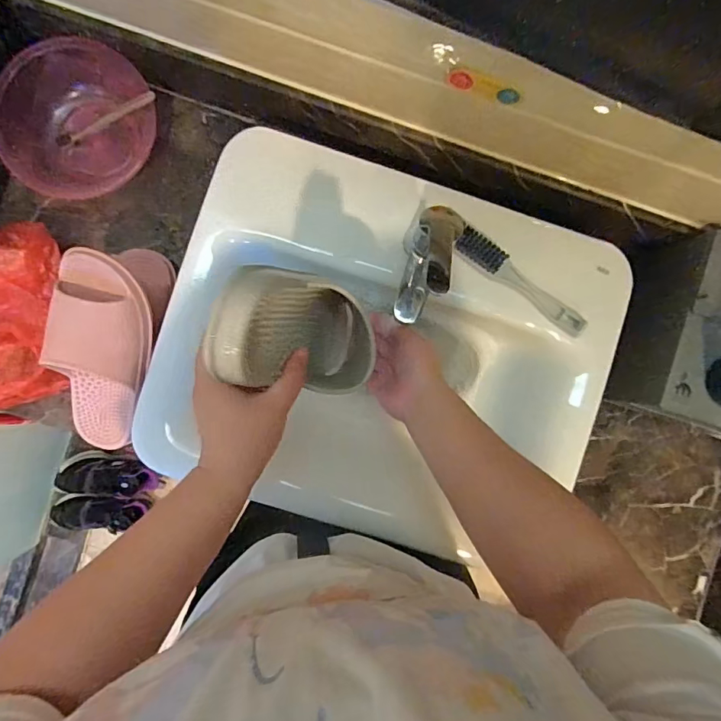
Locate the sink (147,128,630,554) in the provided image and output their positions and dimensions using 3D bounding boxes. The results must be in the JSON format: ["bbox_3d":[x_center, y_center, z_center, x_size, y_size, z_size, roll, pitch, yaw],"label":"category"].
[{"bbox_3d":[0.039,-0.011,0.597,0.542,0.133,0.424,17,89,-2],"label":"sink"}]

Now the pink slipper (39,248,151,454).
[{"bbox_3d":[-0.308,0.006,0.548,0.099,0.064,0.258,10,117,-2],"label":"pink slipper"}]

